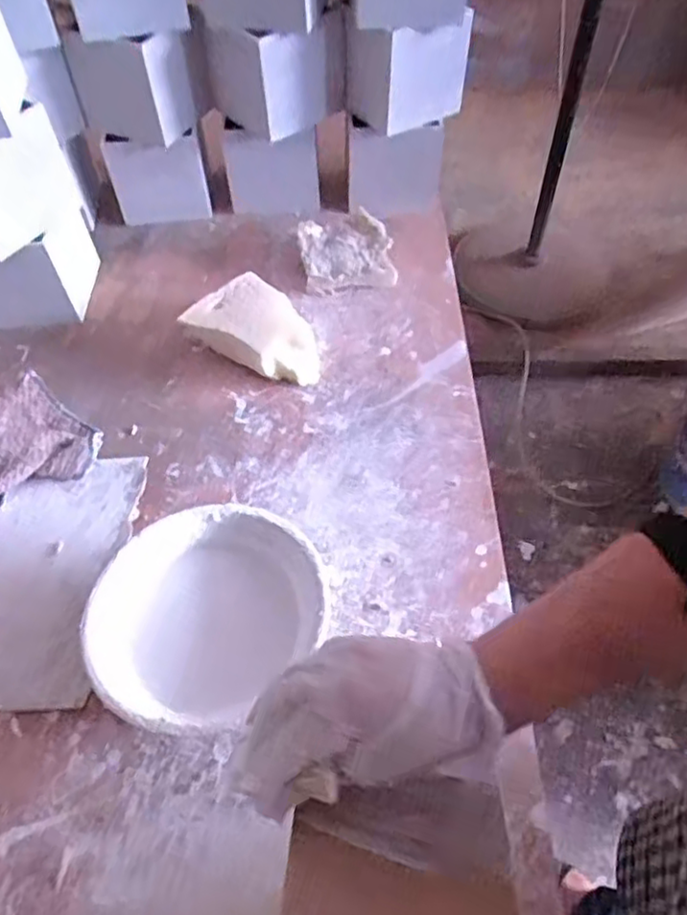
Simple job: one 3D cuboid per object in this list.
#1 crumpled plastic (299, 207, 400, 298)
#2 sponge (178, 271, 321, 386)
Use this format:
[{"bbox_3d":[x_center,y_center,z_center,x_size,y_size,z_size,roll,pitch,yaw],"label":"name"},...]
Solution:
[{"bbox_3d":[0.002,-0.240,0.785,0.099,0.034,0.119,-8,53,-3],"label":"crumpled plastic"},{"bbox_3d":[-0.079,-0.132,0.700,0.143,0.046,0.091,24,57,20],"label":"sponge"}]

